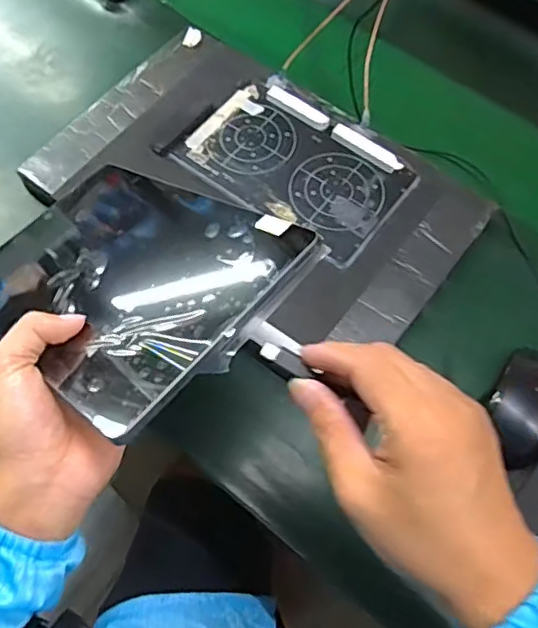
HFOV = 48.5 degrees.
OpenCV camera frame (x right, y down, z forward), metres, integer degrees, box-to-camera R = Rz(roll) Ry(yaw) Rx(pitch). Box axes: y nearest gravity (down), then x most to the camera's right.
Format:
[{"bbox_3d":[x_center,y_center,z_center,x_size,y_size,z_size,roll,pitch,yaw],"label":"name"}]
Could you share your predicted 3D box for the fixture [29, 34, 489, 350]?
[{"bbox_3d":[-0.012,-0.119,0.593,0.393,0.043,0.256,33,66,12],"label":"fixture"}]

